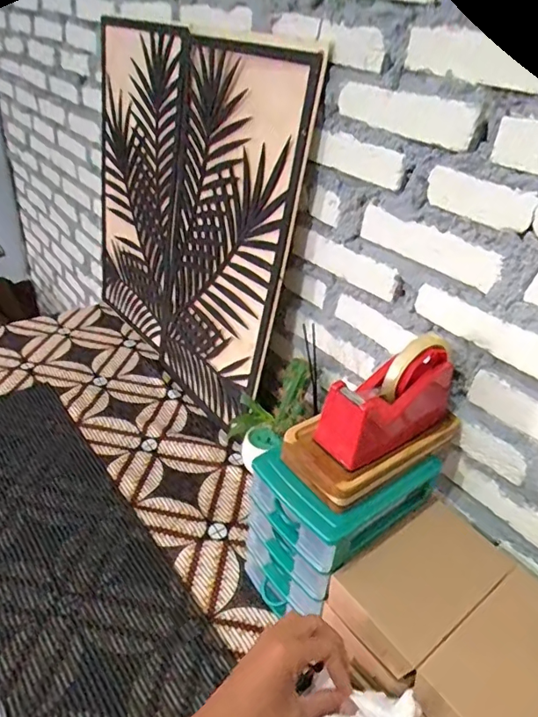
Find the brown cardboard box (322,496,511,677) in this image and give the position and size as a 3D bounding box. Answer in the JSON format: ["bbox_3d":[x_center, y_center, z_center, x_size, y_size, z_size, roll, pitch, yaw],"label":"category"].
[{"bbox_3d":[0.164,0.235,0.532,0.186,0.036,0.107,-20,42,-34],"label":"brown cardboard box"}]

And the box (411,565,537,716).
[{"bbox_3d":[0.232,0.289,0.464,0.184,0.036,0.108,-20,41,-34],"label":"box"}]

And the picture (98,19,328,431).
[{"bbox_3d":[-0.173,-0.254,0.913,0.043,0.581,0.610,-14,38,-39],"label":"picture"}]

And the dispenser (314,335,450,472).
[{"bbox_3d":[0.137,0.037,0.539,0.163,0.109,0.058,-19,42,-32],"label":"dispenser"}]

